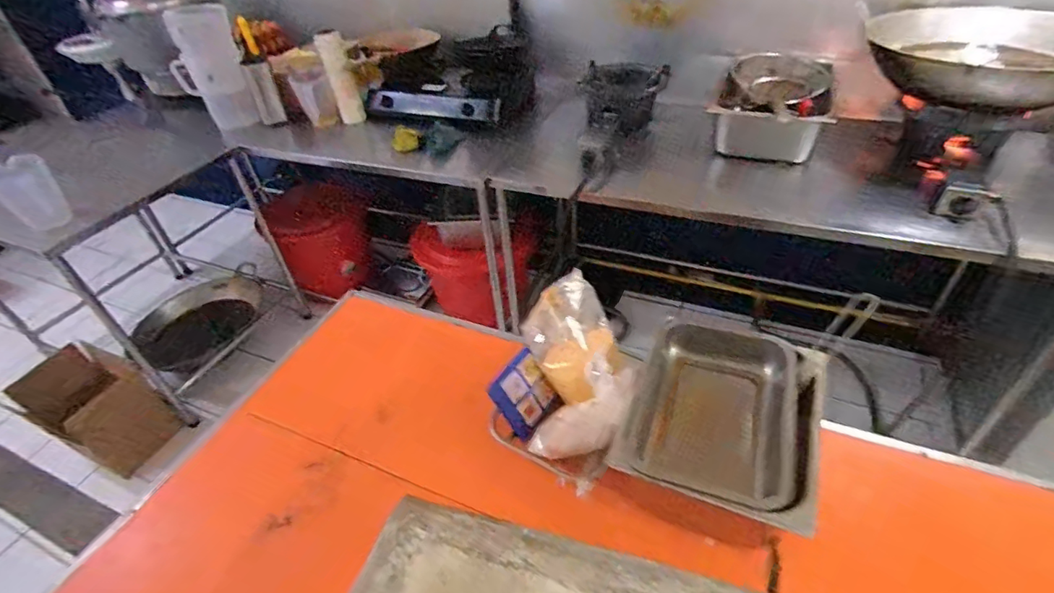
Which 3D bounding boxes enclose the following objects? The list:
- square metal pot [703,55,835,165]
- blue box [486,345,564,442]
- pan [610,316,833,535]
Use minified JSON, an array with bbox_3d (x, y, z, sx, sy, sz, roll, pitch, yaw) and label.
[{"bbox_3d":[0.757,-0.586,1.603,0.320,0.177,0.500,13,44,20],"label":"square metal pot"},{"bbox_3d":[0.001,0.173,0.909,0.021,0.134,0.110,-10,27,50],"label":"blue box"},{"bbox_3d":[0.312,0.173,0.814,0.255,0.094,0.347,15,45,22],"label":"pan"}]

